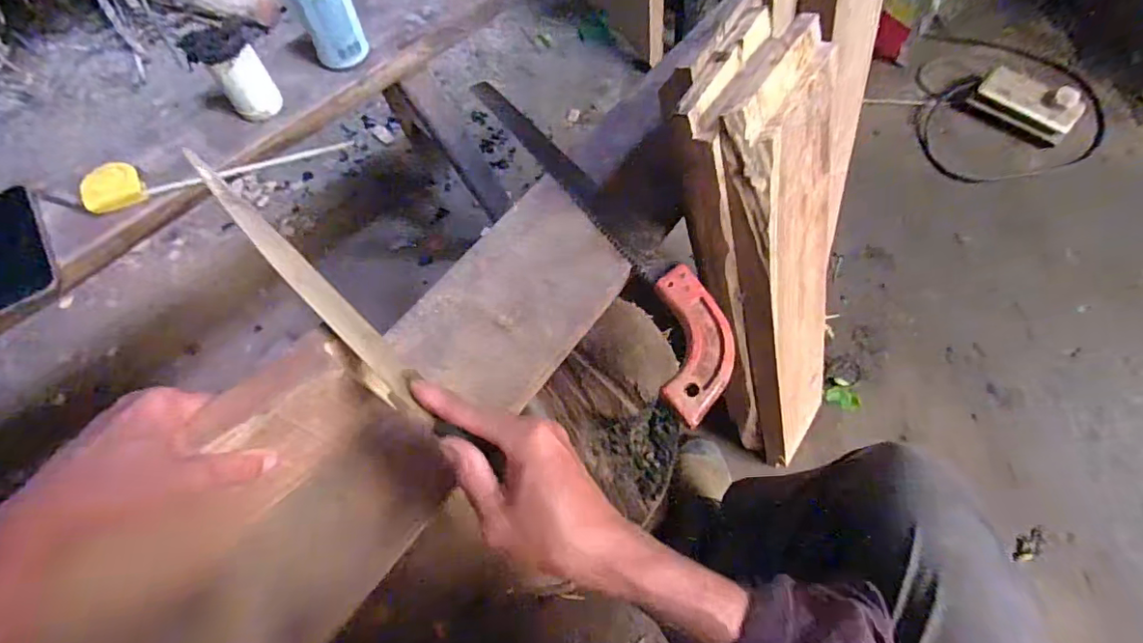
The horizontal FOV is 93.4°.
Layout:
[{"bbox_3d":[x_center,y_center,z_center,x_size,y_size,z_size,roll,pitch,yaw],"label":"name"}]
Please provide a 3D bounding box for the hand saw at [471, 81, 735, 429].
[{"bbox_3d":[0.028,-0.121,0.572,0.084,0.029,0.488,-23,64,-10],"label":"hand saw"}]

